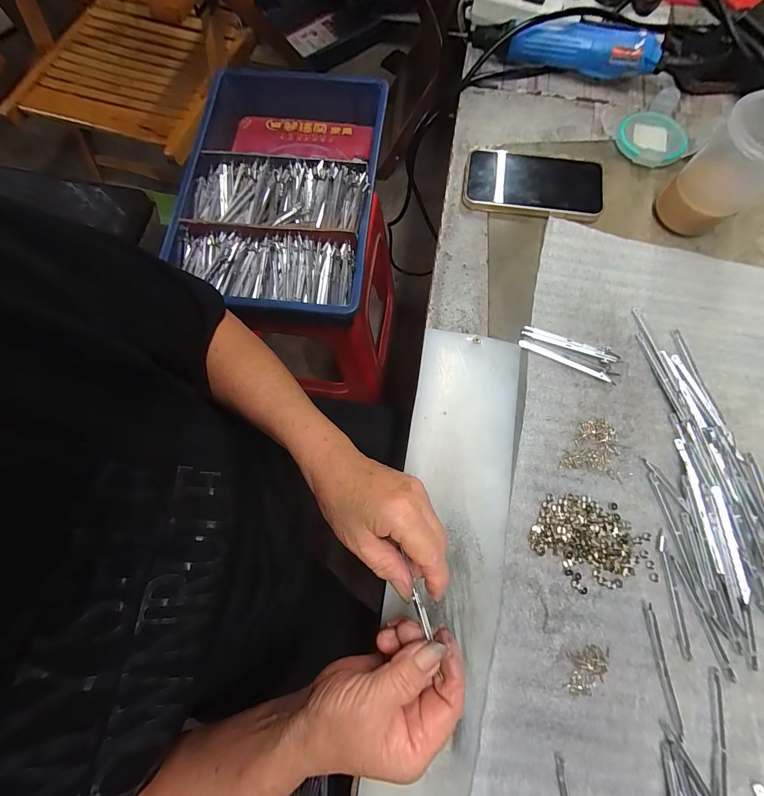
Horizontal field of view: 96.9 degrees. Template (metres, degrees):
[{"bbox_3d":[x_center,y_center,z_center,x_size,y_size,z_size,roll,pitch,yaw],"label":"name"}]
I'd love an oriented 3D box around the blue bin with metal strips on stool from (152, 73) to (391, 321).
[{"bbox_3d":[-0.167,-0.325,0.533,0.311,0.109,0.413,6,77,2],"label":"blue bin with metal strips on stool"}]

